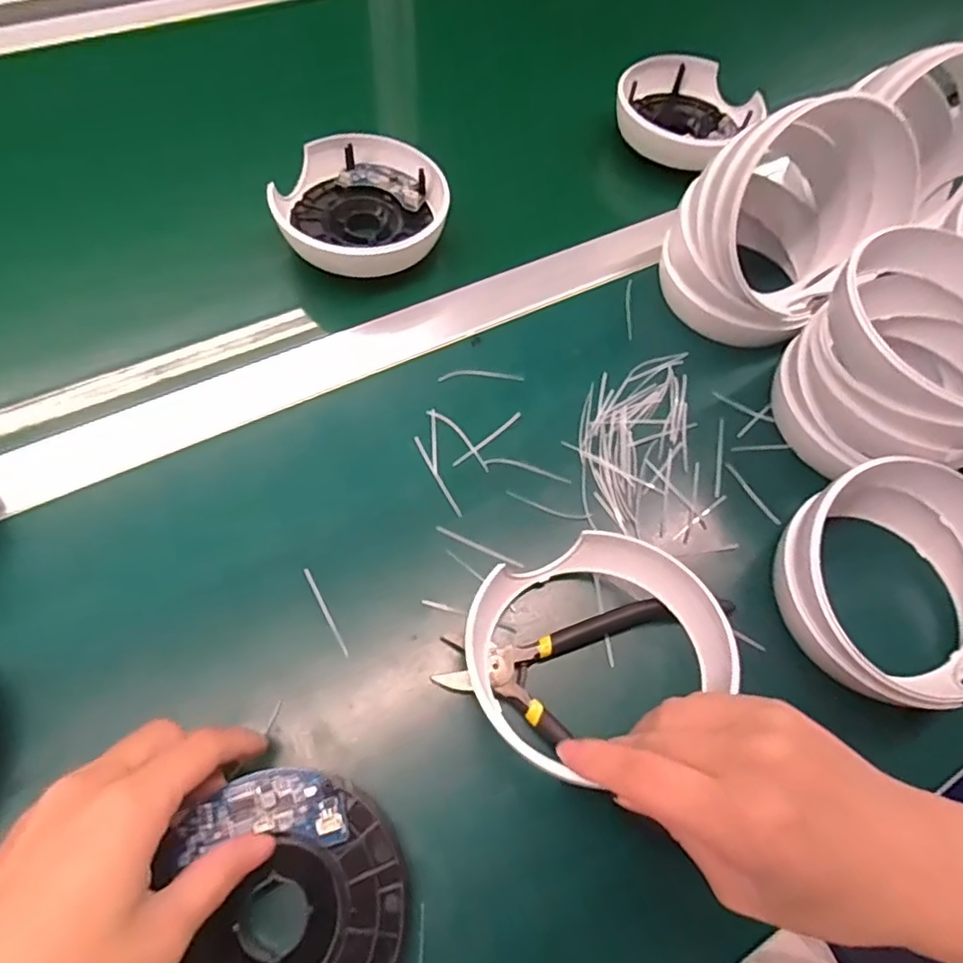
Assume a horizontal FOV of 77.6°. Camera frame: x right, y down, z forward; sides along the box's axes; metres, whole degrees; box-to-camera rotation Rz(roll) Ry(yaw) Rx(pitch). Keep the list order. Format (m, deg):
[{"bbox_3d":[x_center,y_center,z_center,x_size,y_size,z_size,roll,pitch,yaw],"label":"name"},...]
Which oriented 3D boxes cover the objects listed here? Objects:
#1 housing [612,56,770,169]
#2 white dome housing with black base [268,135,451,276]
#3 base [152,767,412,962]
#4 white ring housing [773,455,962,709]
[{"bbox_3d":[0.158,-0.303,0.488,0.114,0.030,0.114,-39,73,-21],"label":"housing"},{"bbox_3d":[-0.083,-0.194,0.418,0.112,0.034,0.097,-10,65,-10],"label":"white dome housing with black base"},{"bbox_3d":[-0.075,0.168,0.229,0.089,0.021,0.099,1,60,-4],"label":"base"},{"bbox_3d":[0.214,0.050,0.307,0.126,0.050,0.114,-29,67,-17],"label":"white ring housing"}]

